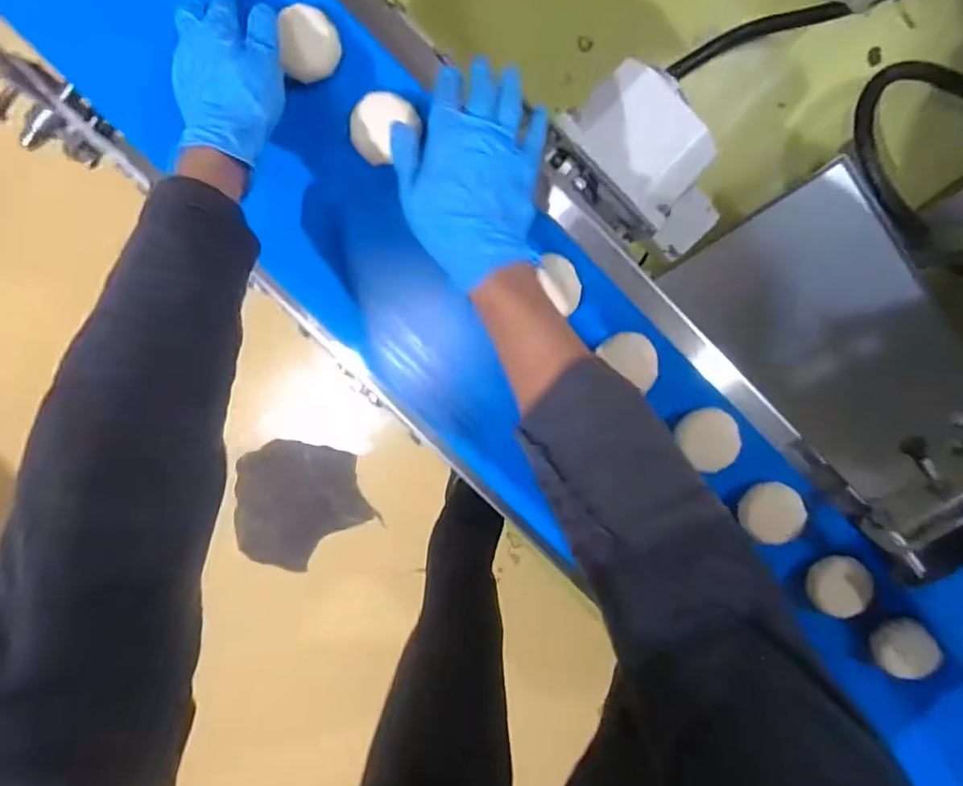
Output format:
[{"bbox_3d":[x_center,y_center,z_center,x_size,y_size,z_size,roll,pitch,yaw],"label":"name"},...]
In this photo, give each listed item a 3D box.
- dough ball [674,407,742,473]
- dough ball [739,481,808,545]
[{"bbox_3d":[0.191,0.037,0.502,0.047,0.020,0.048,0,99,3],"label":"dough ball"},{"bbox_3d":[0.244,0.100,0.504,0.047,0.019,0.048,0,99,3],"label":"dough ball"}]

